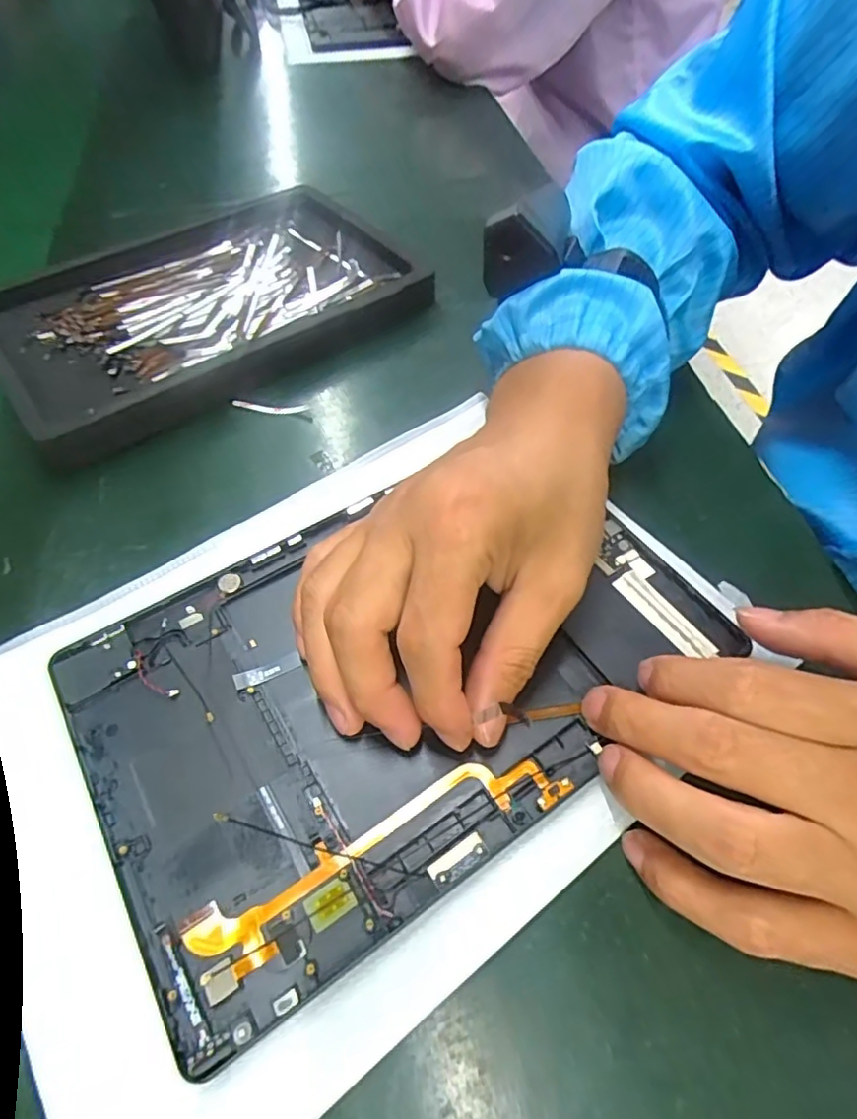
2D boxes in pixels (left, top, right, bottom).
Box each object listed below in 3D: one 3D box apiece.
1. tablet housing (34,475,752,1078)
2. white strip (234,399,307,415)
[{"bbox_3d":[-0.011,0.039,0.234,0.236,0.007,0.153,-28,59,-18],"label":"tablet housing"},{"bbox_3d":[-0.086,-0.084,0.322,0.040,0.006,0.006,1,55,1],"label":"white strip"}]

